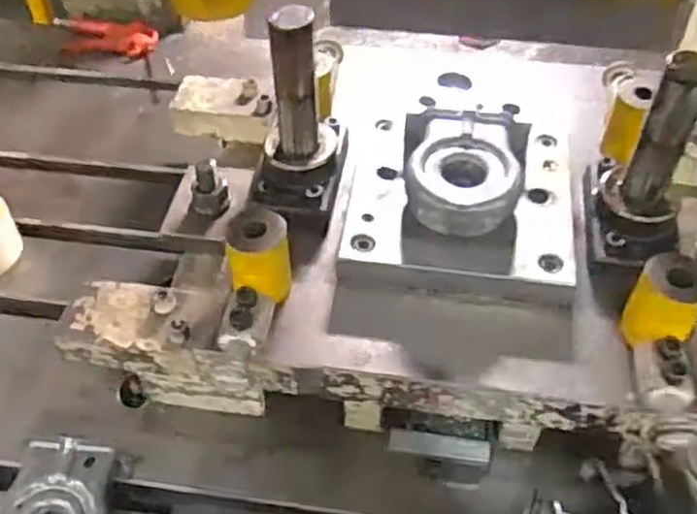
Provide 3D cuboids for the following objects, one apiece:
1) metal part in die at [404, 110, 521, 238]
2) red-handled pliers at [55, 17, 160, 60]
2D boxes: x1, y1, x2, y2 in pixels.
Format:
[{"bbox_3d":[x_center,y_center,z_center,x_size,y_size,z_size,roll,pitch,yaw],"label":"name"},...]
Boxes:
[{"bbox_3d":[0.106,-0.079,0.663,0.104,0.045,0.121,9,49,7],"label":"metal part in die"},{"bbox_3d":[-0.355,-0.321,1.047,0.156,0.017,0.075,6,48,5],"label":"red-handled pliers"}]

